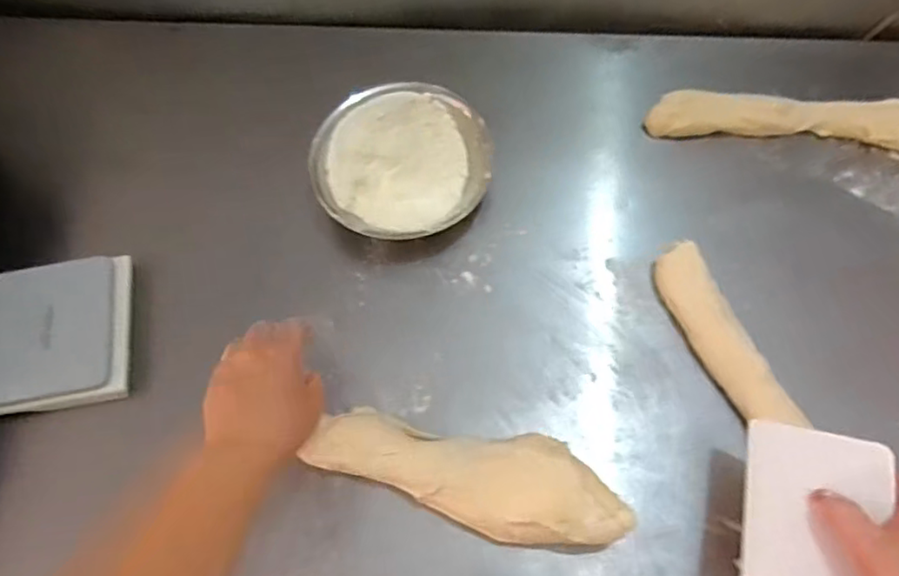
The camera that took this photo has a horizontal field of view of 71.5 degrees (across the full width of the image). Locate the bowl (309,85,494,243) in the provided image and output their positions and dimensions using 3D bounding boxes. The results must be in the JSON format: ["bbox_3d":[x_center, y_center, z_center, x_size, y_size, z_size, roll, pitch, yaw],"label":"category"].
[{"bbox_3d":[-0.051,-0.131,0.686,0.186,0.059,0.178,-1,66,3],"label":"bowl"}]

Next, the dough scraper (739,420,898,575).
[{"bbox_3d":[0.269,0.166,0.461,0.094,0.008,0.129,-2,61,35],"label":"dough scraper"}]

